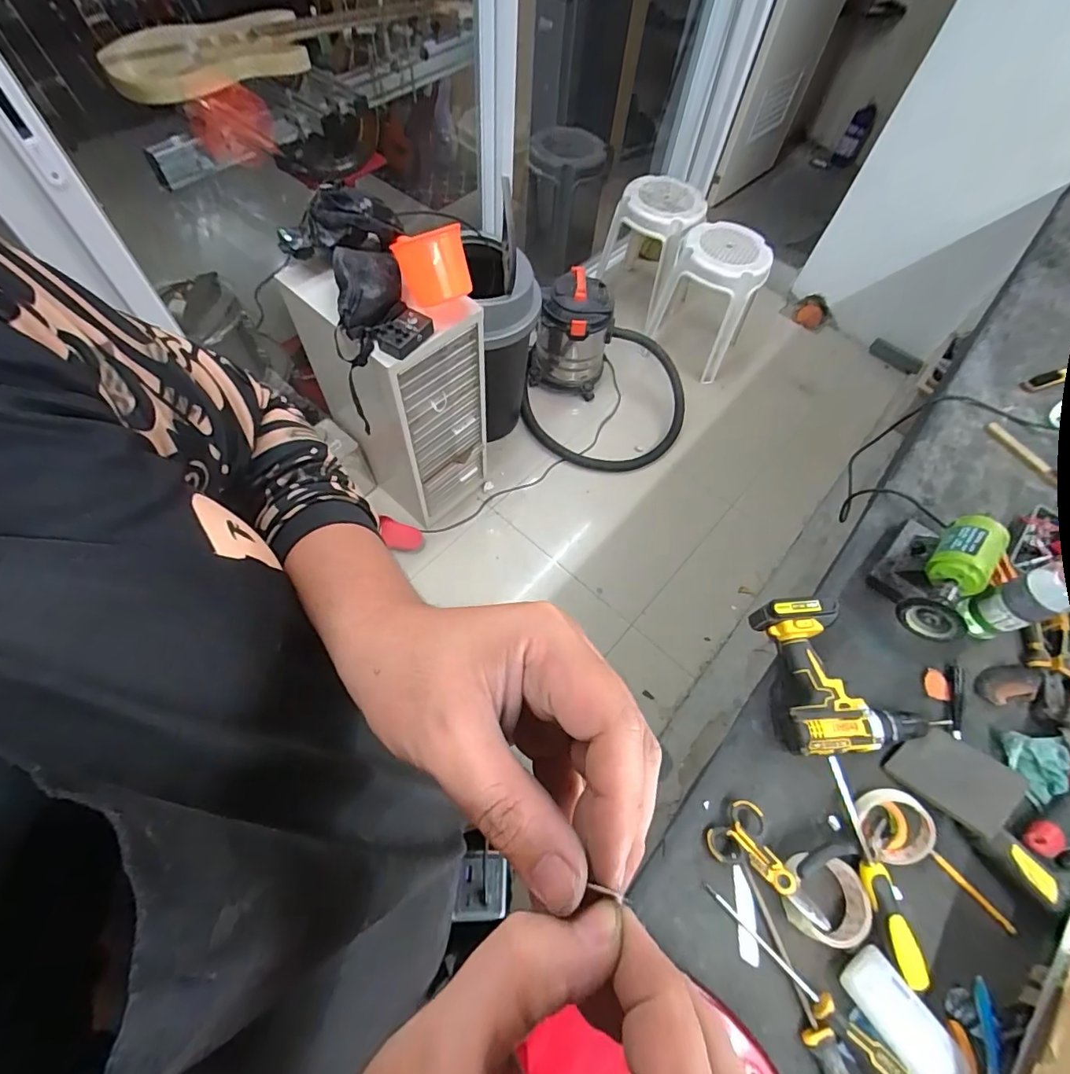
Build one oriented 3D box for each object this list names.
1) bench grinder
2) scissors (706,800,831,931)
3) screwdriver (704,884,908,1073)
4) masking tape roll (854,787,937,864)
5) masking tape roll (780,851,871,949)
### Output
[{"bbox_3d":[0.607,0.051,0.783,0.109,0.129,0.231,36,65,18],"label":"bench grinder"},{"bbox_3d":[0.279,0.393,0.600,0.076,0.014,0.139,-34,51,-19],"label":"scissors"},{"bbox_3d":[0.303,0.498,0.554,0.028,0.030,0.252,-38,68,-21],"label":"screwdriver"},{"bbox_3d":[0.446,0.362,0.630,0.080,0.056,0.082,1,60,-1],"label":"masking tape roll"},{"bbox_3d":[0.338,0.425,0.592,0.097,0.038,0.089,8,60,3],"label":"masking tape roll"}]

